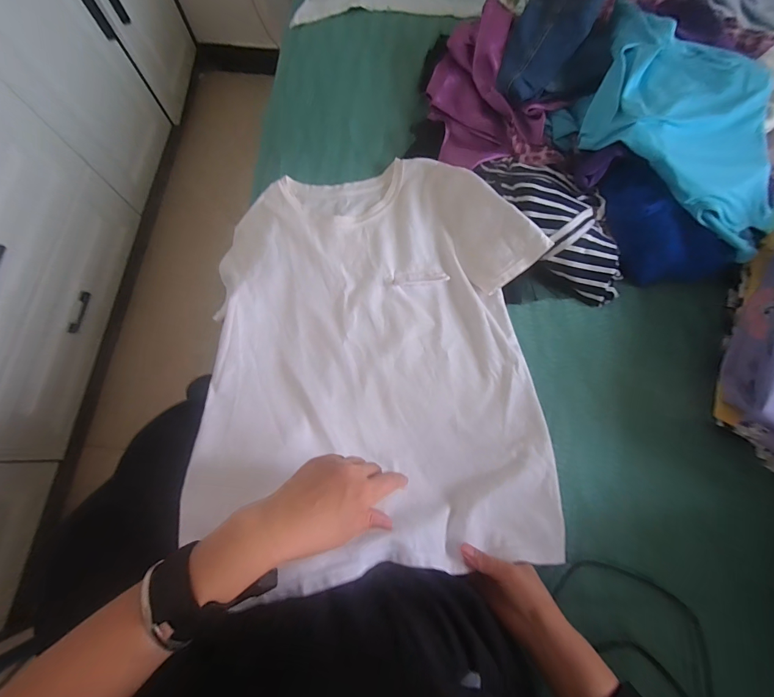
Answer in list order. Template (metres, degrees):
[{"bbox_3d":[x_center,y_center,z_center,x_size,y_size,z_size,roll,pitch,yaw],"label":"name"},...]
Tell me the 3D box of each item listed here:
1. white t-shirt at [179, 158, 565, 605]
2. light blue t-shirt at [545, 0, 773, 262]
[{"bbox_3d":[-0.019,-0.022,0.472,0.446,0.138,0.544,-1,78,-1],"label":"white t-shirt"},{"bbox_3d":[0.415,-0.314,0.492,0.359,0.088,0.230,42,77,10],"label":"light blue t-shirt"}]

